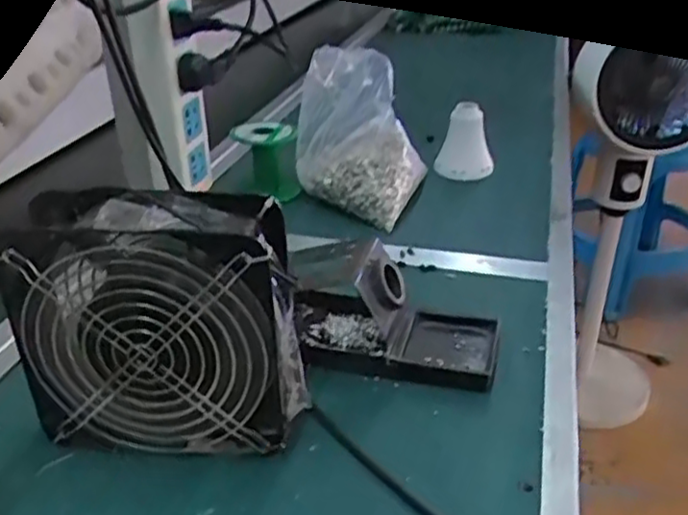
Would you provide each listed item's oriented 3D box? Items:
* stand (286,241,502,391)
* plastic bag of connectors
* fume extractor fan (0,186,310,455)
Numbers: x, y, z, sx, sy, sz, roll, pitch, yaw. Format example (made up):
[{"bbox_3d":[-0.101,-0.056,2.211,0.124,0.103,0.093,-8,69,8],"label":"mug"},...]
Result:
[{"bbox_3d":[0.031,0.034,0.501,0.151,0.074,0.077,4,29,12],"label":"stand"},{"bbox_3d":[0.020,-0.118,0.693,0.131,0.155,0.107,-5,29,-3],"label":"plastic bag of connectors"},{"bbox_3d":[-0.105,0.040,0.414,0.157,0.154,0.057,0,29,6],"label":"fume extractor fan"}]

